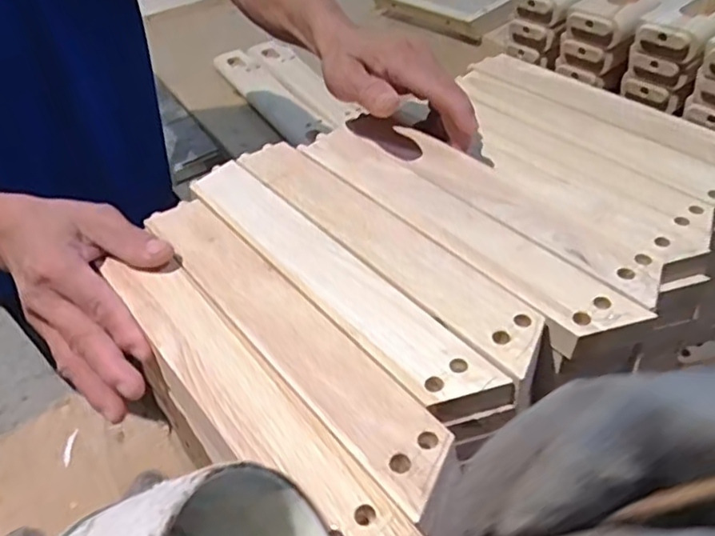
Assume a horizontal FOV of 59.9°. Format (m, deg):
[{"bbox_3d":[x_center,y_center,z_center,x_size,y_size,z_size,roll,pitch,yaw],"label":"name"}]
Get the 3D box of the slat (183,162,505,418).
[{"bbox_3d":[-0.024,0.002,0.410,0.046,0.018,0.288,-32,48,-24],"label":"slat"}]

